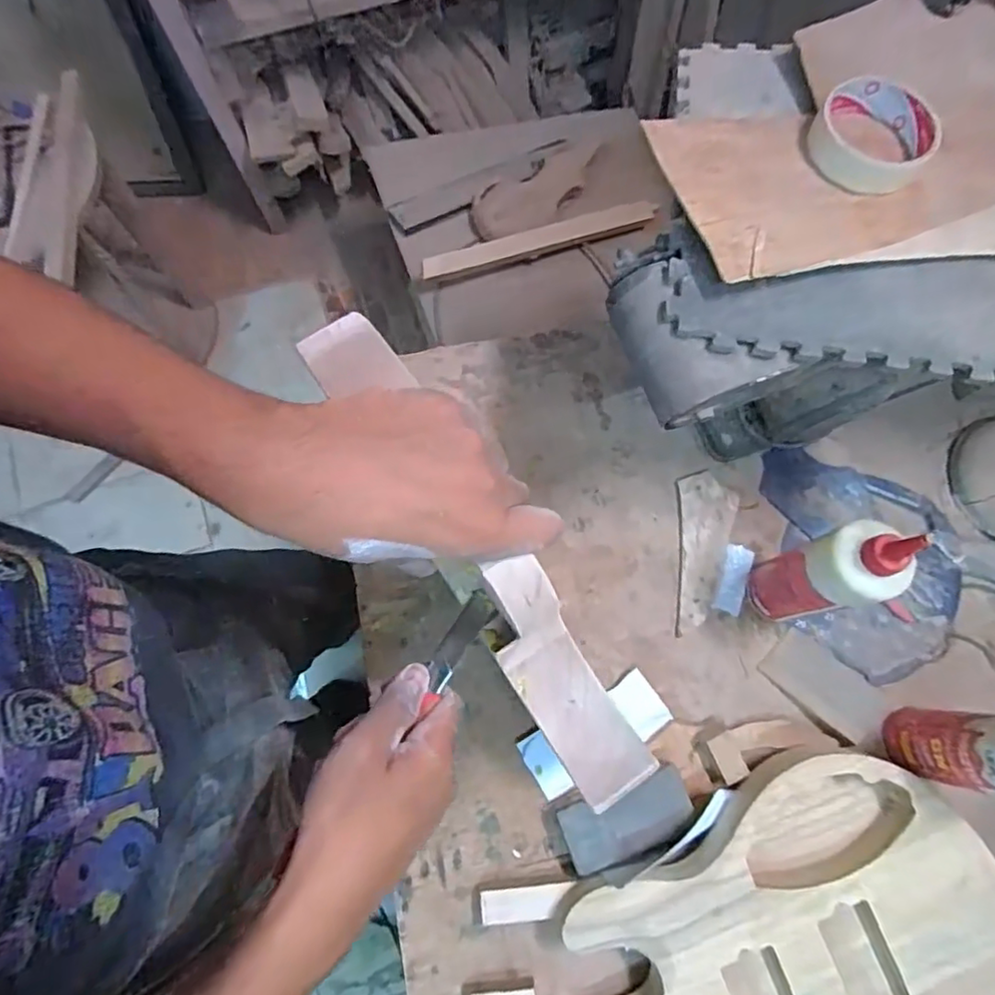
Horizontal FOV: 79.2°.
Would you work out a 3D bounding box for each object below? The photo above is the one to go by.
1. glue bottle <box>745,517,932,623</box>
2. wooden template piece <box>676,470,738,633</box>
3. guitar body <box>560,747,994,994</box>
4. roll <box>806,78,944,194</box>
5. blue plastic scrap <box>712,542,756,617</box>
[{"bbox_3d":[0.285,0.071,0.538,0.052,0.218,0.062,-16,75,-4],"label":"glue bottle"},{"bbox_3d":[0.228,0.059,0.655,0.065,0.010,0.172,4,75,1],"label":"wooden template piece"},{"bbox_3d":[0.271,0.417,0.517,0.377,0.043,0.311,-31,77,-8],"label":"guitar body"},{"bbox_3d":[0.275,-0.266,0.441,0.087,0.022,0.088,0,75,0],"label":"roll"},{"bbox_3d":[0.255,0.088,0.650,0.030,0.004,0.074,19,76,5],"label":"blue plastic scrap"}]

